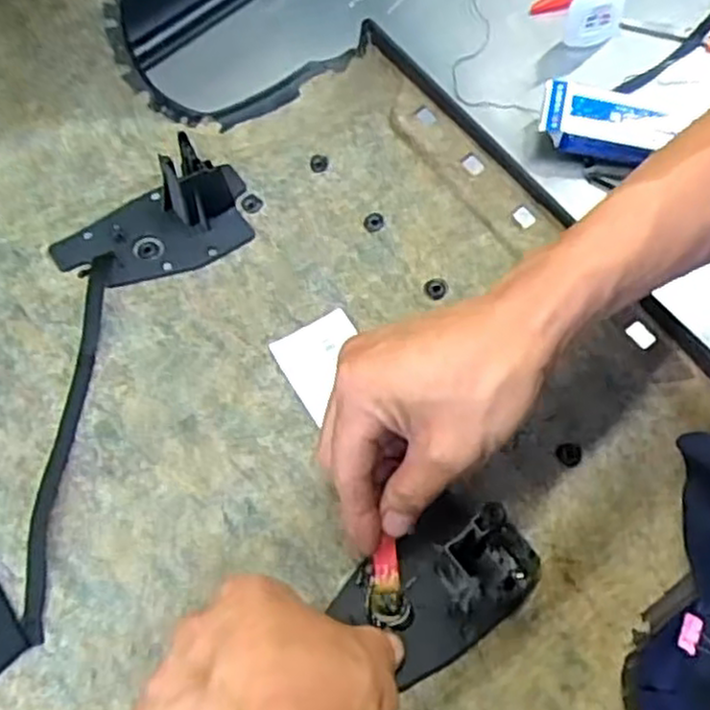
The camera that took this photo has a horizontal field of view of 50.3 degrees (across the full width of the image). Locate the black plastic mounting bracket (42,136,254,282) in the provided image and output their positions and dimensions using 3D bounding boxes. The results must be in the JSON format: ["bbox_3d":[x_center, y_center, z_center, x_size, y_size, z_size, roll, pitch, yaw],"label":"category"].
[{"bbox_3d":[-0.125,-0.084,0.459,0.123,0.036,0.066,-26,67,-8],"label":"black plastic mounting bracket"}]

